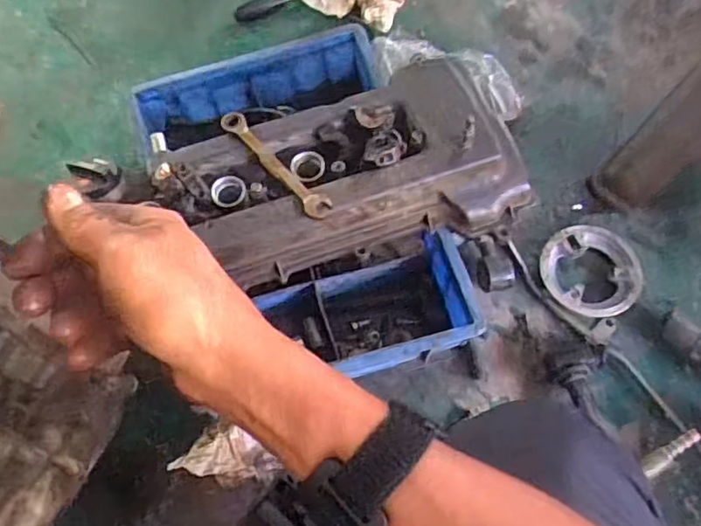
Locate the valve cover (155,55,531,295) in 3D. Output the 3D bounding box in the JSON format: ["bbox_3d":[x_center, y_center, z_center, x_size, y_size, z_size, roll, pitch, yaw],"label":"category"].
[{"bbox_3d":[-0.022,-0.107,0.699,0.388,0.092,0.207,-13,64,-6],"label":"valve cover"}]

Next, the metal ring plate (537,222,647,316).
[{"bbox_3d":[0.293,0.007,0.774,0.118,0.018,0.117,0,63,1],"label":"metal ring plate"}]

